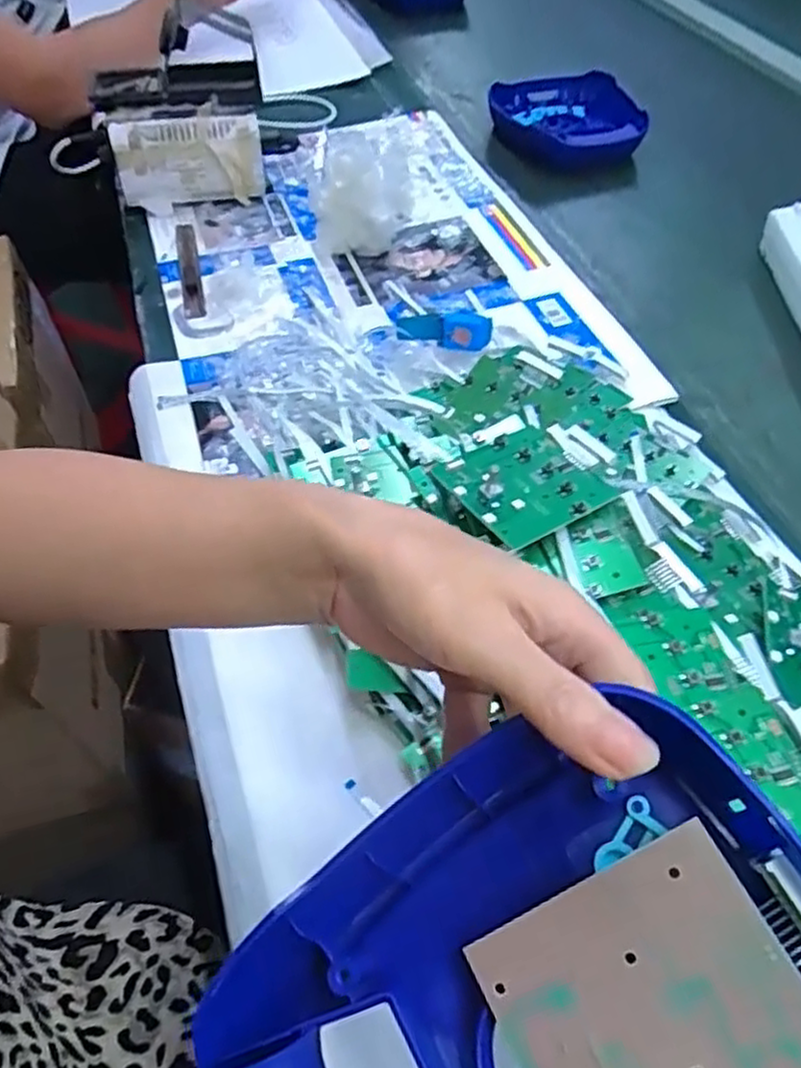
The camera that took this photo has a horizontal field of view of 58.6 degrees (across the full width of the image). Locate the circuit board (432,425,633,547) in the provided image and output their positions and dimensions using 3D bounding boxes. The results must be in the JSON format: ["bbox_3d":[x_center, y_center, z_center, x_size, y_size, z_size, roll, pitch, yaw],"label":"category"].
[{"bbox_3d":[0.075,-0.033,0.402,0.091,0.014,0.072,-24,57,-18],"label":"circuit board"}]

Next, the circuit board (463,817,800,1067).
[{"bbox_3d":[0.070,0.133,0.196,0.079,0.004,0.074,-32,68,4],"label":"circuit board"}]

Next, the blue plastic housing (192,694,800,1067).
[{"bbox_3d":[0.045,0.153,0.197,0.183,0.060,0.172,-31,64,-2],"label":"blue plastic housing"}]

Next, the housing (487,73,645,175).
[{"bbox_3d":[0.196,-0.487,0.857,0.173,0.057,0.159,1,53,0],"label":"housing"}]

